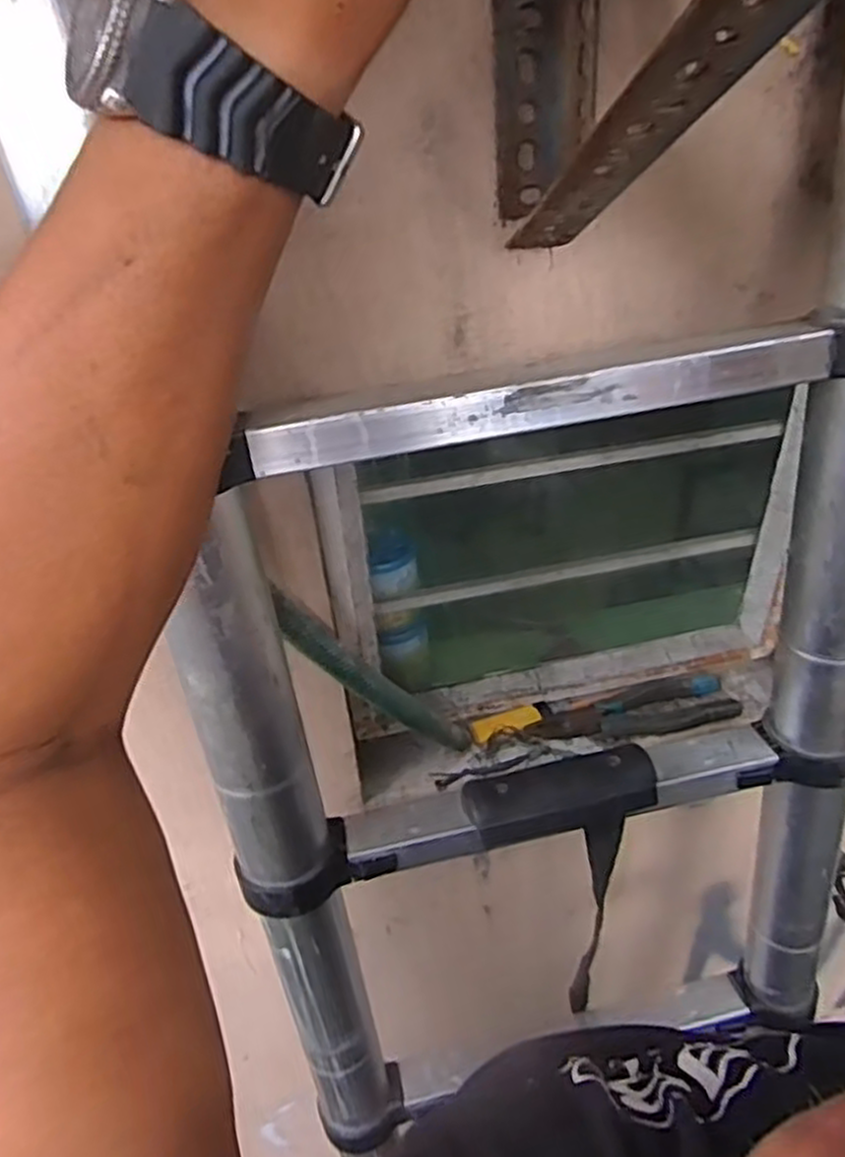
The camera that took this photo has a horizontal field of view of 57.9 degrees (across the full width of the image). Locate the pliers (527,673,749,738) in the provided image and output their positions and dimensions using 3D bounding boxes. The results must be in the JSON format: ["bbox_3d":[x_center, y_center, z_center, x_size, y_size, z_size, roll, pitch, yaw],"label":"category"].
[{"bbox_3d":[0.202,0.128,0.737,0.194,0.025,0.047,-6,38,-2],"label":"pliers"}]

